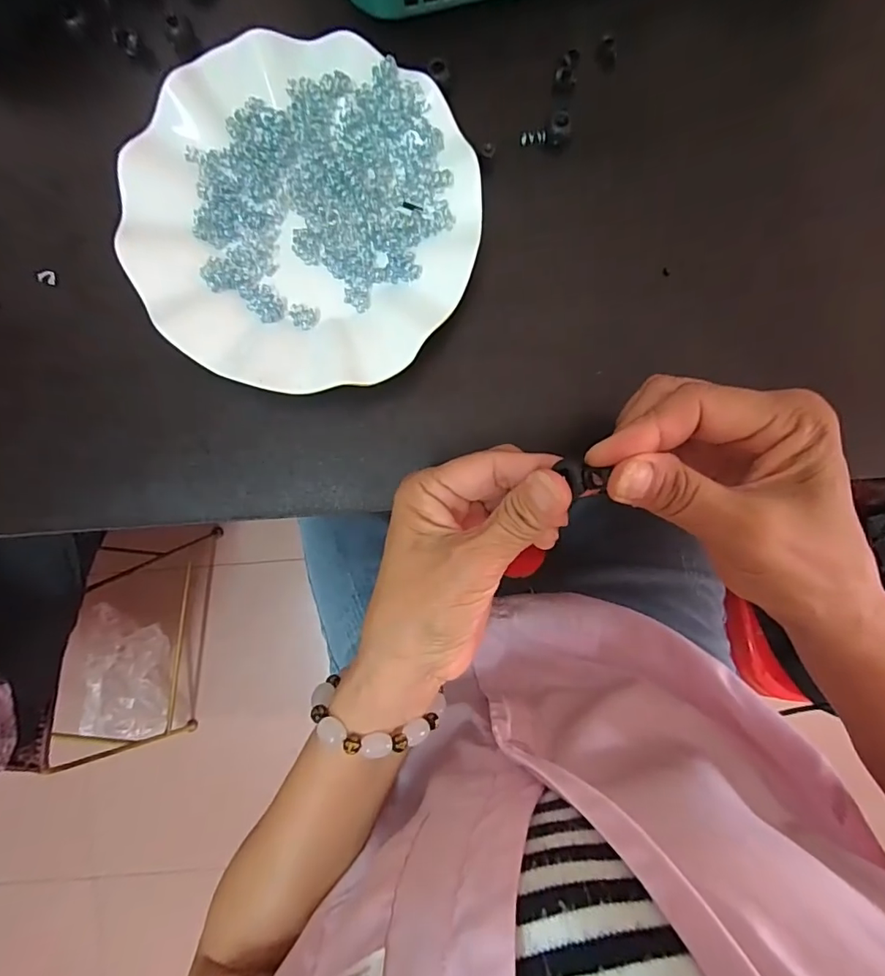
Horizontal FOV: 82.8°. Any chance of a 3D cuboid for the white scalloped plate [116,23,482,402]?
[{"bbox_3d":[-0.075,-0.144,0.270,0.179,0.030,0.177,0,94,-1],"label":"white scalloped plate"}]

